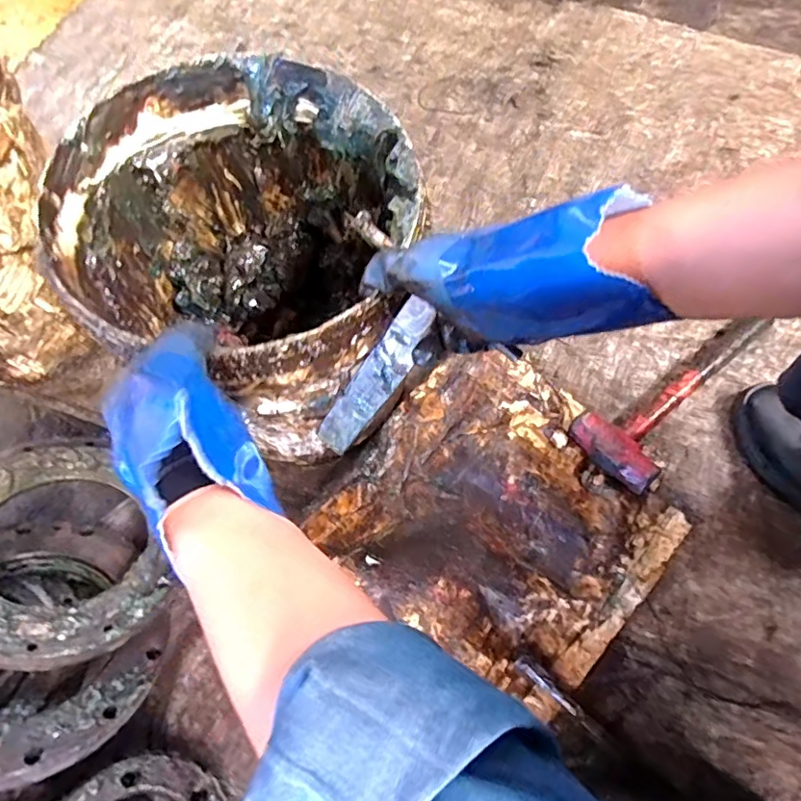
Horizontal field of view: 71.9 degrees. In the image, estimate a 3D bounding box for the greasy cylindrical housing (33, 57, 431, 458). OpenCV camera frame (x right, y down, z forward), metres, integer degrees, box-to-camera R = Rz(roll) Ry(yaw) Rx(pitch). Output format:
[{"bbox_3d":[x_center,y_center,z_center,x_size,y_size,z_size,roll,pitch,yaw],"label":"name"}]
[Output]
[{"bbox_3d":[-0.123,-0.120,0.550,0.297,0.265,0.271,-1,67,3],"label":"greasy cylindrical housing"}]

